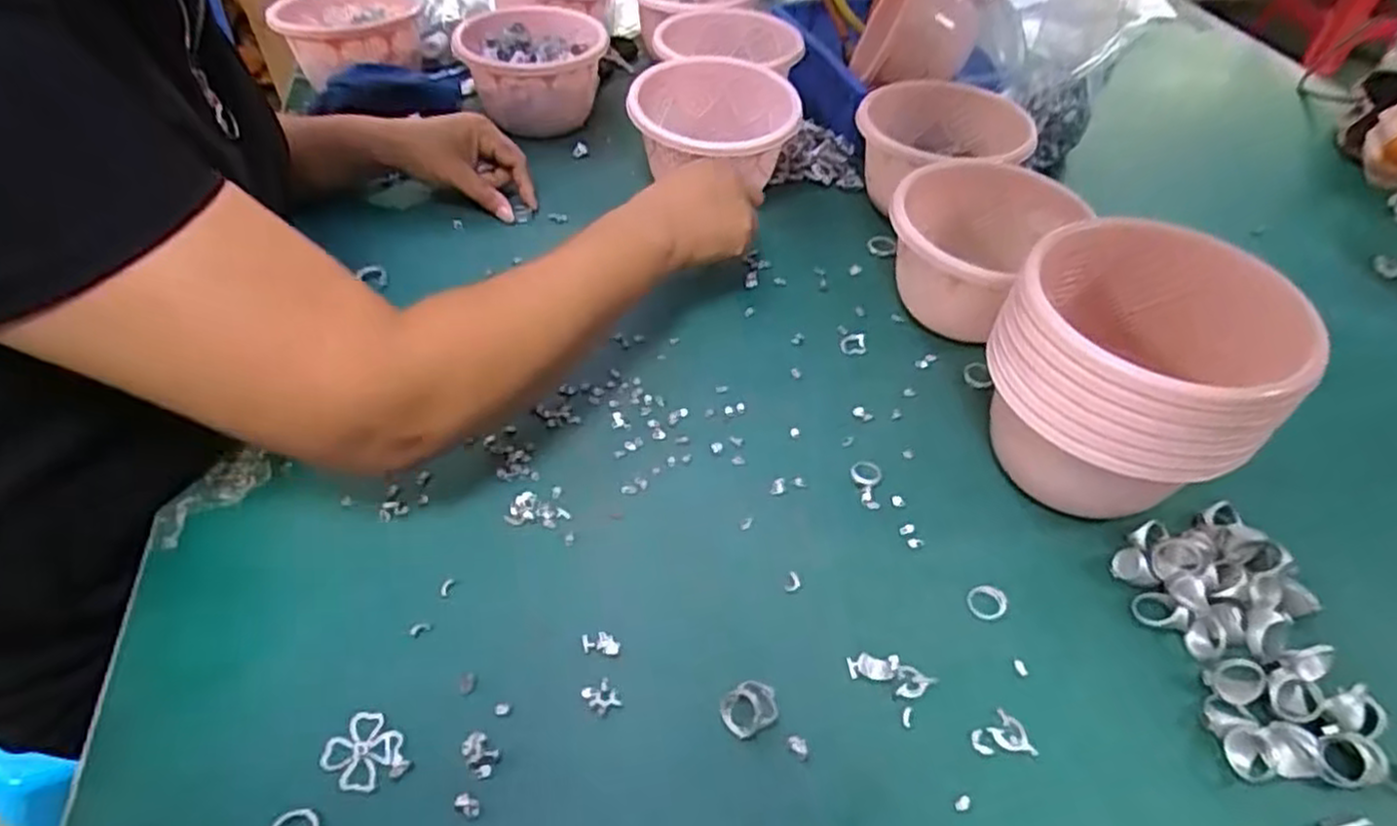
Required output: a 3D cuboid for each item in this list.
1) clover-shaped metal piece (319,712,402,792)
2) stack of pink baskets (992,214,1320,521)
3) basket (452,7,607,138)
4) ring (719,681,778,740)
[{"bbox_3d":[-0.164,0.165,0.369,0.034,0.004,0.033,1,47,-1],"label":"clover-shaped metal piece"},{"bbox_3d":[0.249,-0.018,0.454,0.142,0.154,0.119,18,49,14],"label":"stack of pink baskets"},{"bbox_3d":[-0.164,-0.335,0.767,0.145,0.087,0.151,-7,48,-8],"label":"basket"},{"bbox_3d":[0.027,0.148,0.383,0.029,0.017,0.024,-26,53,-23],"label":"ring"}]

